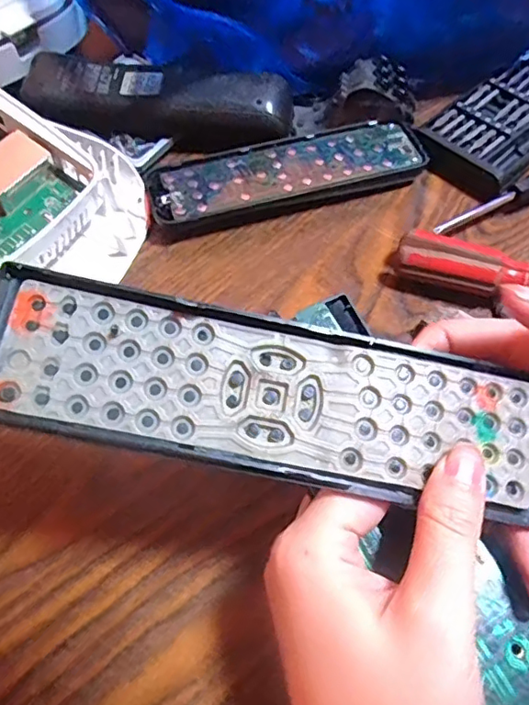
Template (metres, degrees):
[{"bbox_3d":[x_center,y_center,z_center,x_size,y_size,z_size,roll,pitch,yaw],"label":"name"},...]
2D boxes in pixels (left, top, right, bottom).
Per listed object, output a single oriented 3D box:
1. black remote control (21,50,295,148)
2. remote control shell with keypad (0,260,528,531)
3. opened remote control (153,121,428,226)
[{"bbox_3d":[-0.060,-0.149,0.322,0.148,0.023,0.040,5,59,3],"label":"black remote control"},{"bbox_3d":[0.010,0.014,0.174,0.191,0.013,0.048,11,61,-4],"label":"remote control shell with keypad"},{"bbox_3d":[0.013,-0.102,0.312,0.152,0.008,0.044,-13,62,-9],"label":"opened remote control"}]

